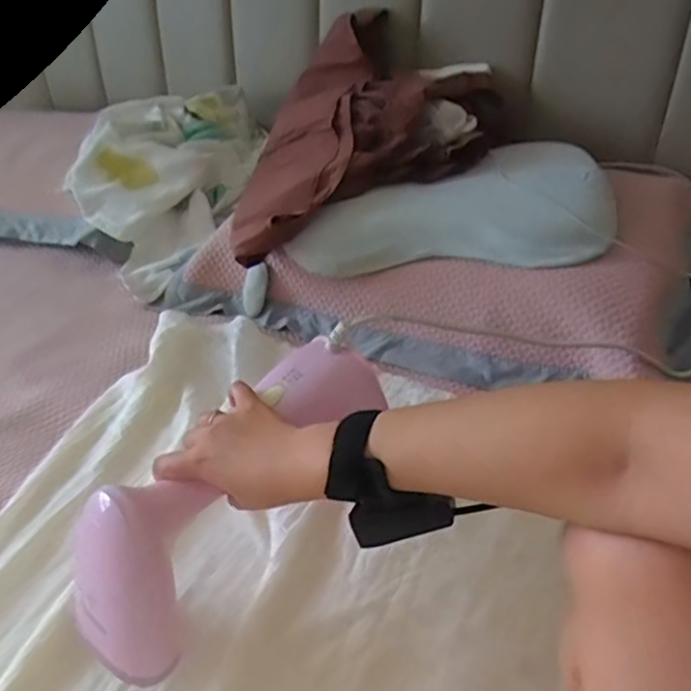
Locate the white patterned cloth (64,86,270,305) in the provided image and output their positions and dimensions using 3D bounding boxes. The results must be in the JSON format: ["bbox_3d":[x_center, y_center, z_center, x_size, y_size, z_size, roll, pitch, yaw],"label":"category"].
[{"bbox_3d":[-0.264,-0.256,0.936,0.207,0.177,0.339,17,43,25],"label":"white patterned cloth"}]

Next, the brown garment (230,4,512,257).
[{"bbox_3d":[0.046,-0.287,0.789,0.315,0.173,0.371,4,39,10],"label":"brown garment"}]

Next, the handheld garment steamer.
[{"bbox_3d":[-0.088,0.105,0.474,0.084,0.095,0.286,27,57,33],"label":"handheld garment steamer"}]

